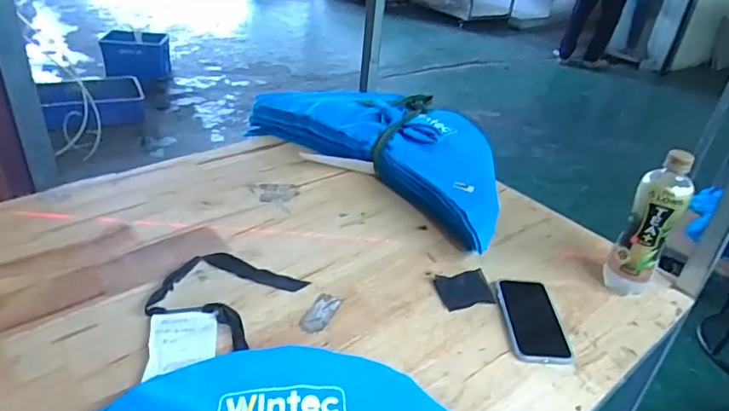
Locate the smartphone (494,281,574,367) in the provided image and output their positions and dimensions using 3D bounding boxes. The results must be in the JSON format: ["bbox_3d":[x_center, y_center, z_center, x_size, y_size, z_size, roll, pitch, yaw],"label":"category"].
[{"bbox_3d":[0.226,0.151,0.696,0.077,0.012,0.146,4,33,-4],"label":"smartphone"}]

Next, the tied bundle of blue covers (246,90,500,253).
[{"bbox_3d":[0.049,-0.126,1.013,0.595,0.104,0.261,31,40,33],"label":"tied bundle of blue covers"}]

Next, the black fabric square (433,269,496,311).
[{"bbox_3d":[0.143,0.121,0.740,0.075,0.004,0.066,-7,37,-9],"label":"black fabric square"}]

